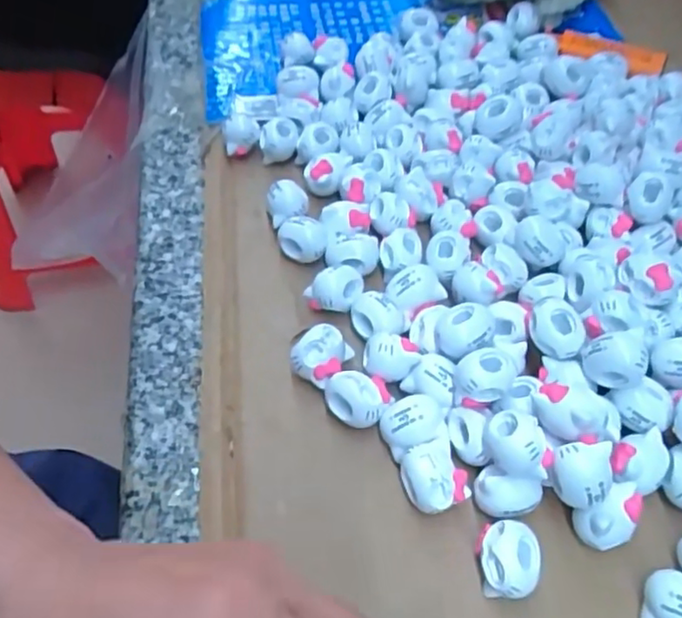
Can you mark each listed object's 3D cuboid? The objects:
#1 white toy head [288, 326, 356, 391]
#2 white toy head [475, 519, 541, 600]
[{"bbox_3d":[-0.009,0.021,0.282,0.020,0.017,0.024,29,58,18],"label":"white toy head"},{"bbox_3d":[0.061,0.092,0.234,0.021,0.017,0.024,-1,54,-2],"label":"white toy head"}]

